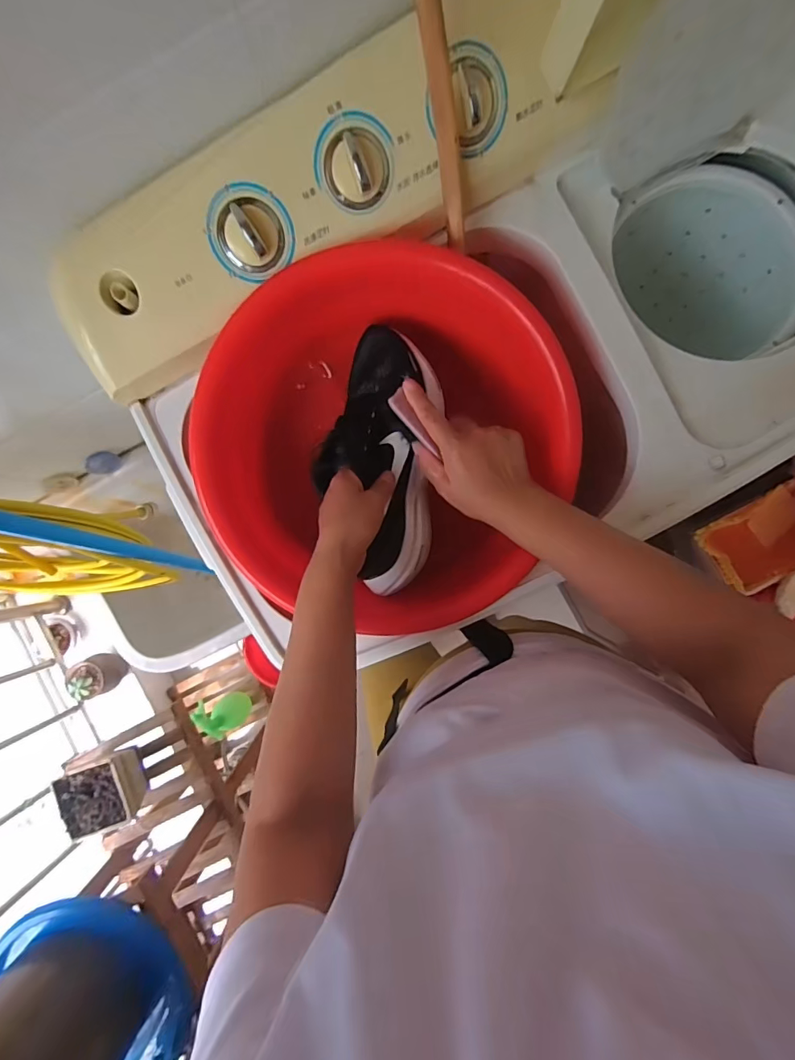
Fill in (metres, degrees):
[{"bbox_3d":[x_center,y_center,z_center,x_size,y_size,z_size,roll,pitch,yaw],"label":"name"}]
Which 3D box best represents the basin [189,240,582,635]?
[{"bbox_3d":[-0.013,-0.107,0.498,0.372,0.154,0.334,-14,89,2],"label":"basin"}]

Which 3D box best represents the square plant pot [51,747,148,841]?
[{"bbox_3d":[-0.541,0.478,0.831,0.123,0.076,0.128,-20,89,2],"label":"square plant pot"}]

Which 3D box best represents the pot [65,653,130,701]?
[{"bbox_3d":[-0.736,0.355,1.115,0.094,0.095,0.094,0,89,2],"label":"pot"}]

